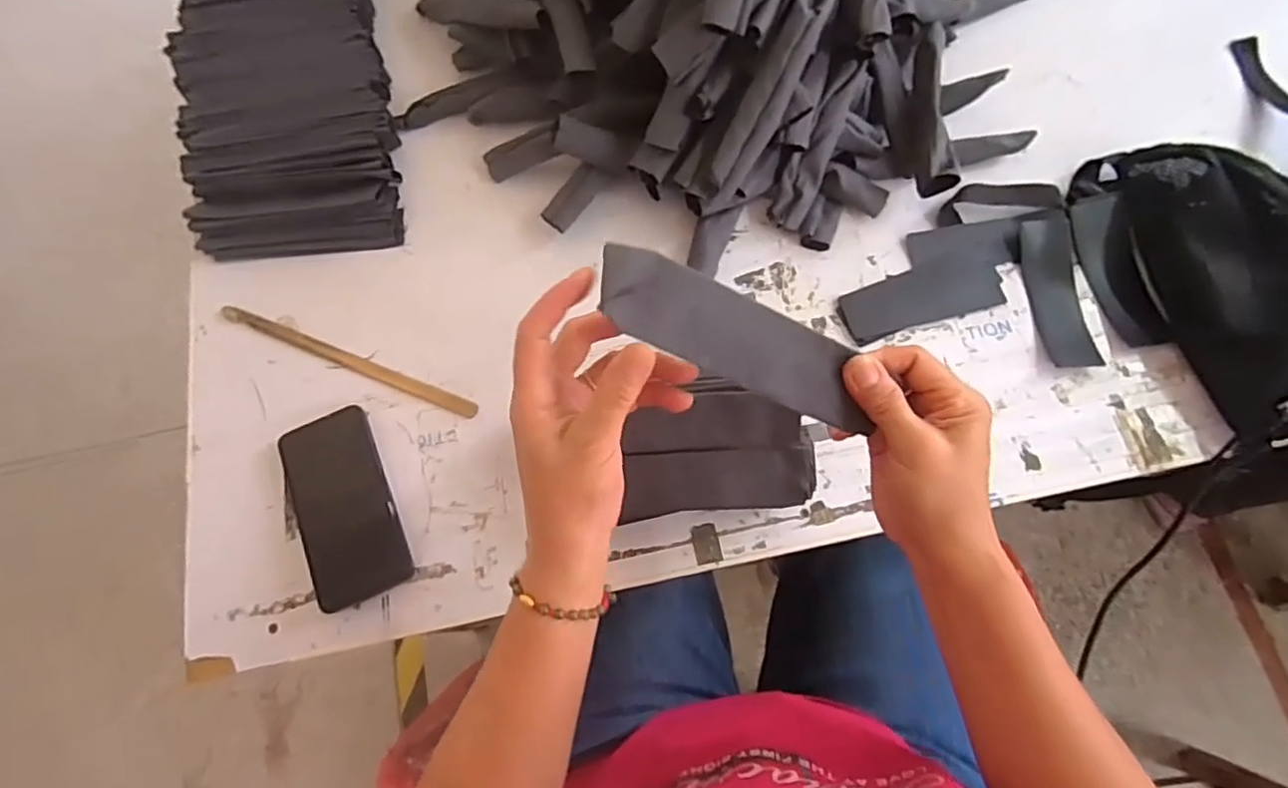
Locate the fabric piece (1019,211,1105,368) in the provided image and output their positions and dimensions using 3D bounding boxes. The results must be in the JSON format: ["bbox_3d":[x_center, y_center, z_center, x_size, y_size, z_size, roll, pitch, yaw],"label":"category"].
[{"bbox_3d":[0.388,-0.094,0.595,0.048,0.022,0.146,-6,72,0],"label":"fabric piece"}]

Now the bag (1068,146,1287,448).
[{"bbox_3d":[0.527,-0.119,0.567,0.158,0.084,0.283,-26,73,-7],"label":"bag"}]

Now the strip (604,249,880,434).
[{"bbox_3d":[0.053,-0.028,0.344,0.167,0.007,0.043,23,98,-17],"label":"strip"}]

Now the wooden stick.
[{"bbox_3d":[-0.276,-0.031,0.595,0.267,0.004,0.016,21,74,9],"label":"wooden stick"}]

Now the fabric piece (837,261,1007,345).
[{"bbox_3d":[0.262,-0.092,0.607,0.153,0.004,0.055,-17,72,-3],"label":"fabric piece"}]

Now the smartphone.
[{"bbox_3d":[-0.254,0.094,0.543,0.077,0.012,0.158,-23,72,-5],"label":"smartphone"}]

